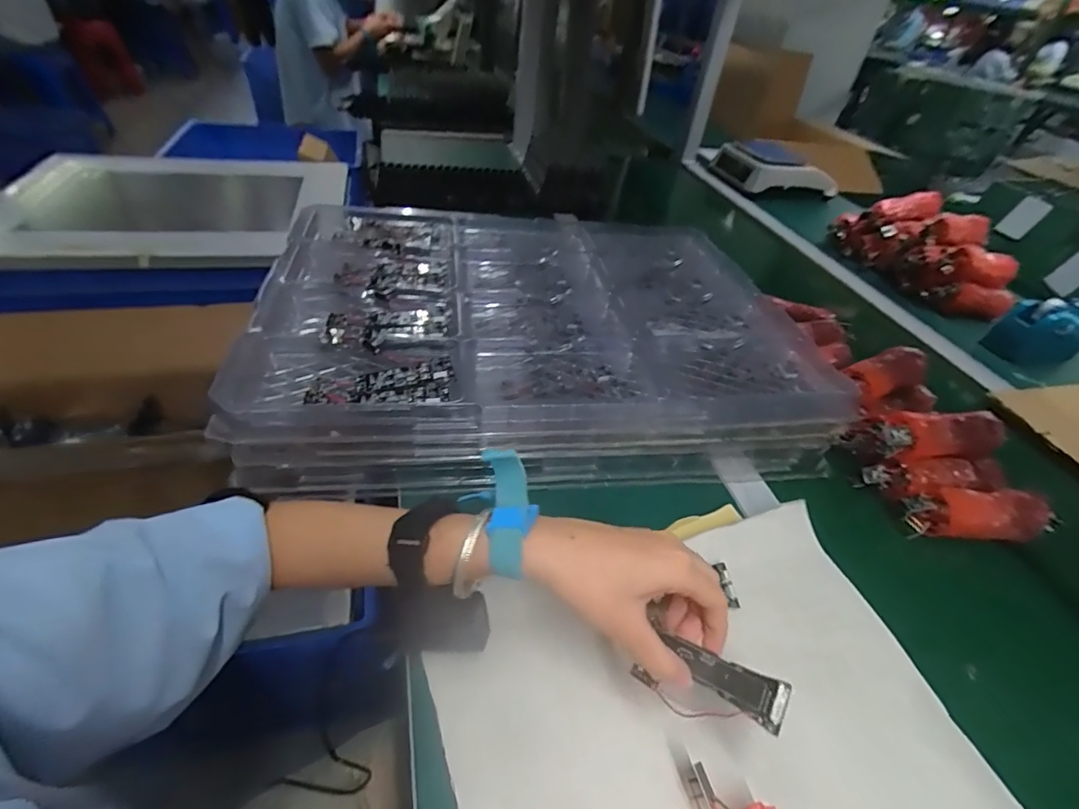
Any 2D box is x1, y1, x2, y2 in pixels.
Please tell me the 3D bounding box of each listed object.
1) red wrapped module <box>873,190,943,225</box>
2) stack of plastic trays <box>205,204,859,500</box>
[{"bbox_3d":[0.658,-0.352,0.892,0.111,0.033,0.047,-12,42,5],"label":"red wrapped module"},{"bbox_3d":[-0.005,-0.099,0.573,0.531,0.080,0.412,-2,43,-10],"label":"stack of plastic trays"}]

